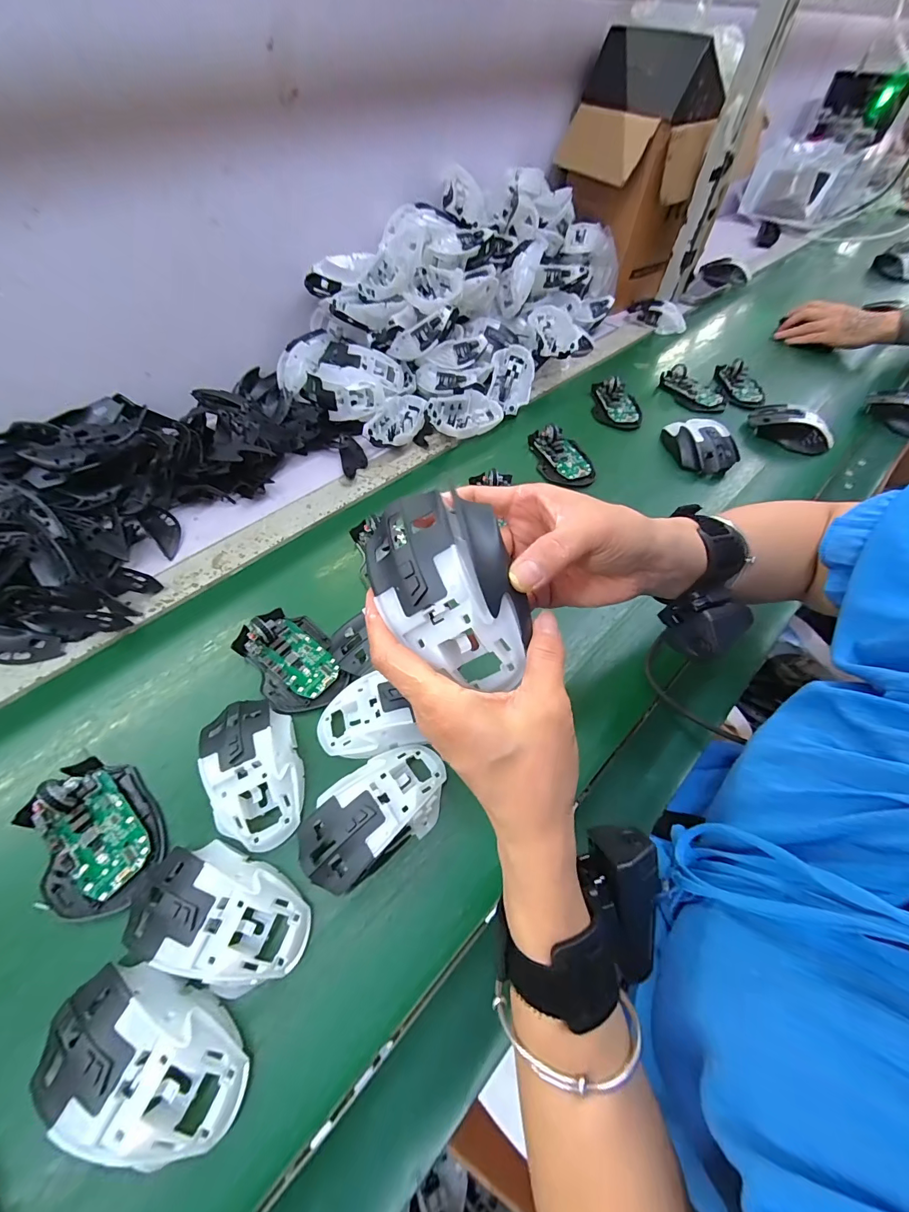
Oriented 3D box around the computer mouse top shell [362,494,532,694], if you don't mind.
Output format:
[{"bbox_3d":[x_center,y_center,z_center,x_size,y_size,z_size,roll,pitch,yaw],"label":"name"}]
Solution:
[{"bbox_3d":[0.000,-0.005,0.216,0.067,0.042,0.113,-30,93,18],"label":"computer mouse top shell"}]

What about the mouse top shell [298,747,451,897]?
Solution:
[{"bbox_3d":[-0.059,0.152,0.300,0.113,0.040,0.063,-30,62,-18],"label":"mouse top shell"}]

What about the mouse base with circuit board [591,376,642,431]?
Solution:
[{"bbox_3d":[0.254,-0.317,0.629,0.068,0.027,0.100,6,57,4],"label":"mouse base with circuit board"}]

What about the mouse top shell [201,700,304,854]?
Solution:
[{"bbox_3d":[-0.157,0.123,0.314,0.061,0.031,0.114,-23,60,-14],"label":"mouse top shell"}]

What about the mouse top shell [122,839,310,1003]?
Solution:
[{"bbox_3d":[-0.154,0.202,0.264,0.111,0.037,0.065,18,59,12],"label":"mouse top shell"}]

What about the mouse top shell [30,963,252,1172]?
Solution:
[{"bbox_3d":[-0.176,0.254,0.231,0.114,0.042,0.063,13,58,8],"label":"mouse top shell"}]

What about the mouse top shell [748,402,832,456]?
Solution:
[{"bbox_3d":[0.488,-0.259,0.587,0.113,0.039,0.060,36,63,21],"label":"mouse top shell"}]

